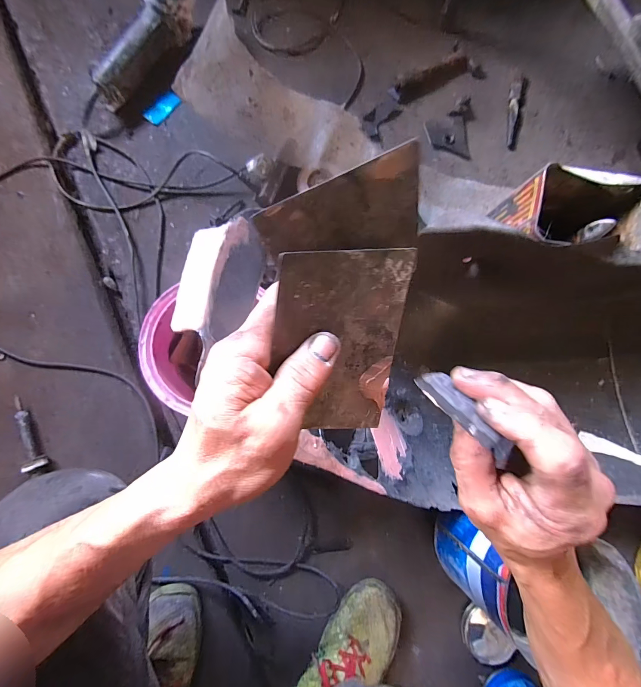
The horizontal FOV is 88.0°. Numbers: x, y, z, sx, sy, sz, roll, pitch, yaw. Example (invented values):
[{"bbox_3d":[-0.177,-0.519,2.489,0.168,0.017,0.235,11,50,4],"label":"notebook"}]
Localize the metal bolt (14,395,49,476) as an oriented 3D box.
[{"bbox_3d":[-0.445,0.138,0.508,0.024,0.032,0.120,-21,85,-8],"label":"metal bolt"}]

